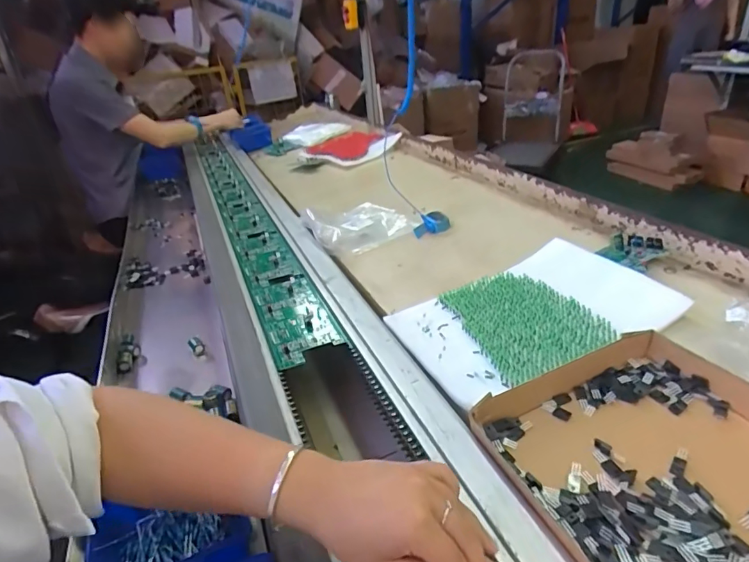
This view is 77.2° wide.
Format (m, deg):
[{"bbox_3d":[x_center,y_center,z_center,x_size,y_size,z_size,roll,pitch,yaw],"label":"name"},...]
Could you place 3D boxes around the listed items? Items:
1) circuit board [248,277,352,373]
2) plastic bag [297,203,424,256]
[{"bbox_3d":[-0.120,0.049,0.683,0.094,0.009,0.242,-17,29,-18],"label":"circuit board"},{"bbox_3d":[-0.034,-0.118,0.927,0.180,0.046,0.184,-18,30,-20],"label":"plastic bag"}]

